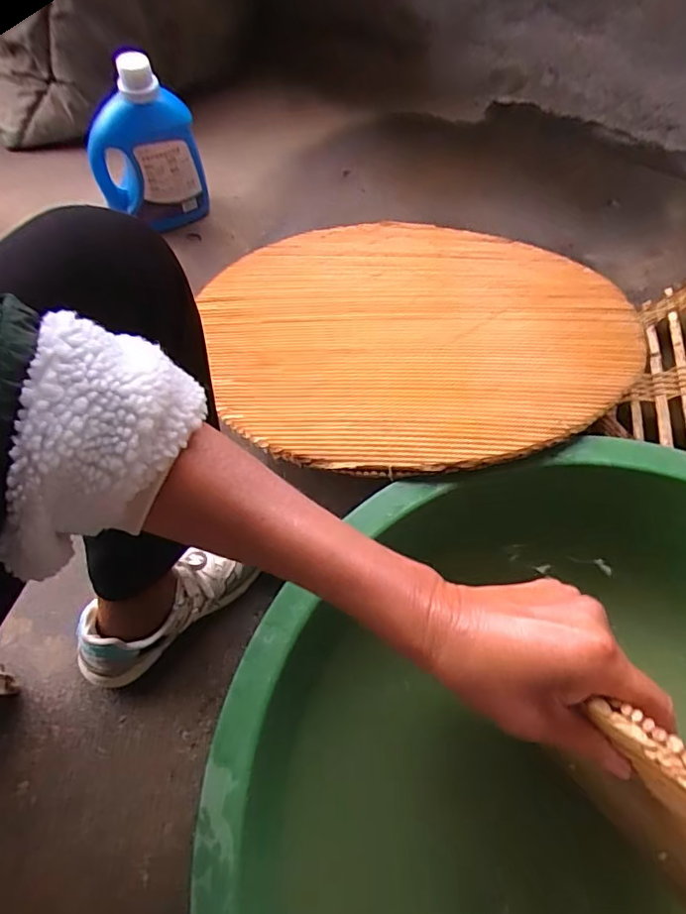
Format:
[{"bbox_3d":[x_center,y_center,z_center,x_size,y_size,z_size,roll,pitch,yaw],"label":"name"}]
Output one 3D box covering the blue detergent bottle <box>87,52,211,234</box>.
[{"bbox_3d":[-0.344,-0.537,0.976,0.175,0.242,0.115,-23,63,-15],"label":"blue detergent bottle"}]

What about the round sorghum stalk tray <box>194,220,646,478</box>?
[{"bbox_3d":[0.102,-0.205,0.817,0.583,0.020,0.608,-2,45,2],"label":"round sorghum stalk tray"}]

